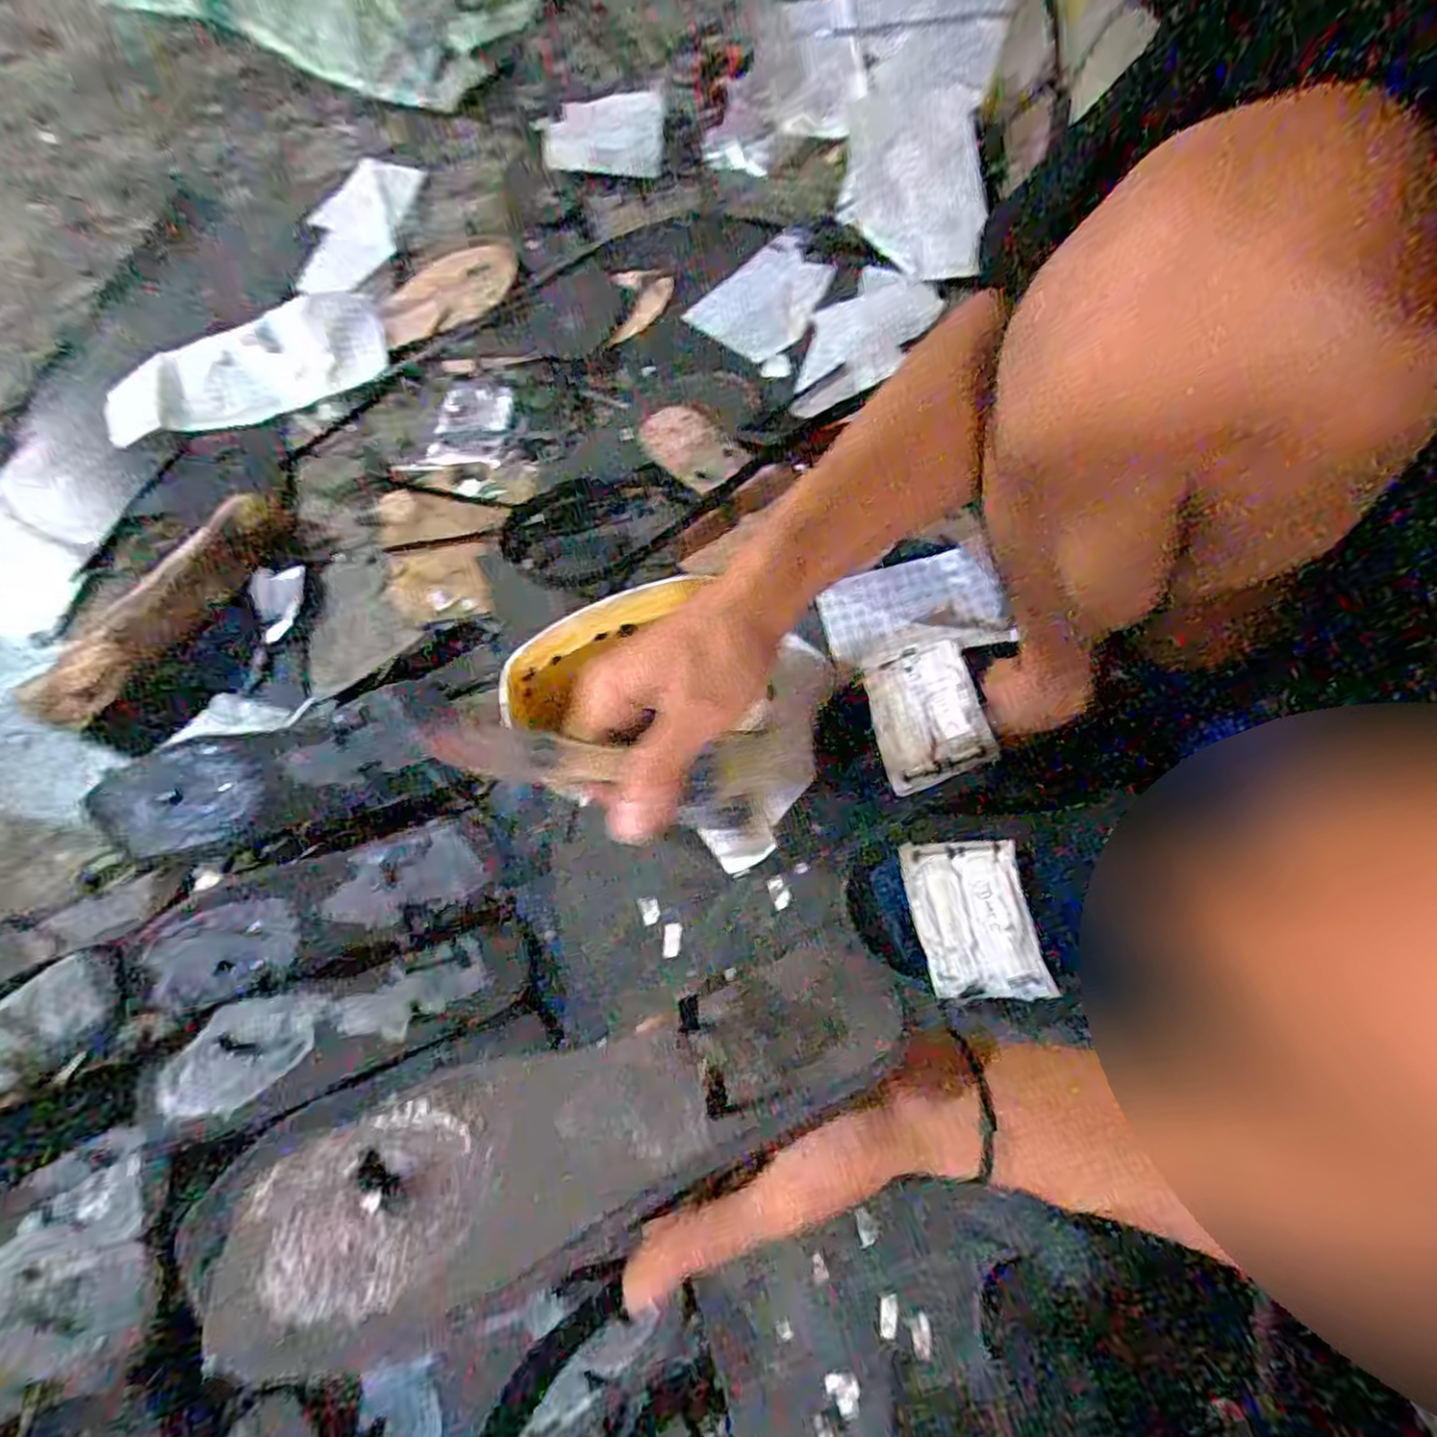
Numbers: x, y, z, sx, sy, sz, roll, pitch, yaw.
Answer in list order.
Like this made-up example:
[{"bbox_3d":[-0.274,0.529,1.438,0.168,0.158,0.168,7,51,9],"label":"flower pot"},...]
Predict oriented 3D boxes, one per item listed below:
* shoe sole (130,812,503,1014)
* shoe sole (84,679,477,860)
[{"bbox_3d":[-0.296,0.140,0.525,0.245,0.038,0.074,-21,72,-4],"label":"shoe sole"},{"bbox_3d":[-0.342,0.041,0.570,0.275,0.036,0.094,-14,103,-14],"label":"shoe sole"}]

